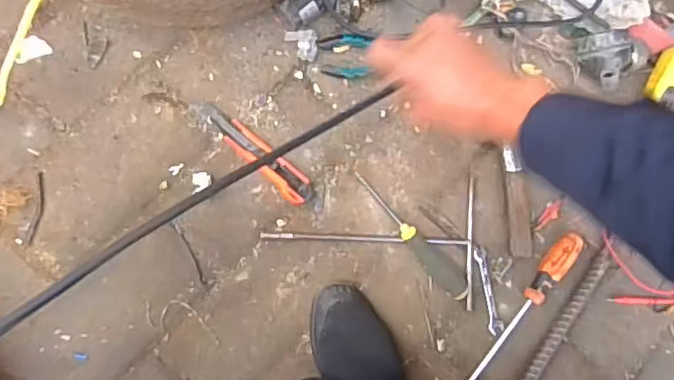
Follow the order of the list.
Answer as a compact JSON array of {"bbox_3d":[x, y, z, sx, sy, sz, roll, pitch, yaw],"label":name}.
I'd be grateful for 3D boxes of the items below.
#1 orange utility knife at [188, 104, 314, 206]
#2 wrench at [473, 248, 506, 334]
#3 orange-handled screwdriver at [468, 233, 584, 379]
[{"bbox_3d":[-0.100,-0.048,0.755,0.176,0.021,0.035,43,83,-7],"label":"orange utility knife"},{"bbox_3d":[0.203,0.136,0.814,0.019,0.011,0.113,-11,91,-10],"label":"wrench"},{"bbox_3d":[0.243,0.159,0.805,0.033,0.025,0.245,40,83,-7],"label":"orange-handled screwdriver"}]

